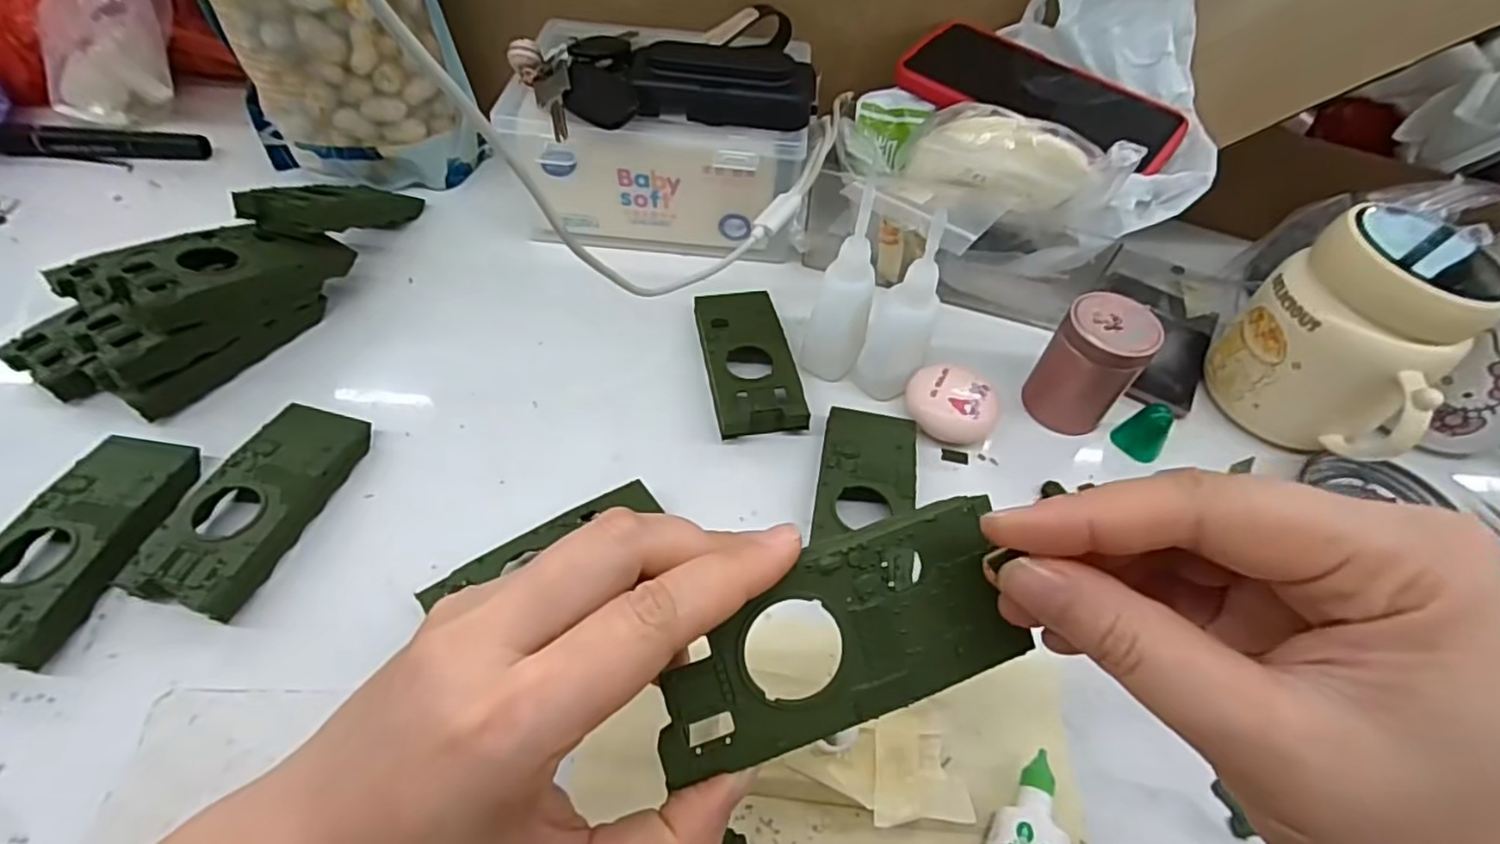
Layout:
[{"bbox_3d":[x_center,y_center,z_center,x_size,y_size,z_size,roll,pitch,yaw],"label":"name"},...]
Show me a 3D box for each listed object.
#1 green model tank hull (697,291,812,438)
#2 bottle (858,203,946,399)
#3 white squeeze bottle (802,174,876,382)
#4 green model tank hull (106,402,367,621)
[{"bbox_3d":[-0.001,-0.037,0.377,0.046,0.019,0.108,-7,53,-10],"label":"green model tank hull"},{"bbox_3d":[0.080,-0.057,0.342,0.031,0.100,0.030,22,54,12],"label":"bottle"},{"bbox_3d":[0.050,-0.067,0.346,0.029,0.107,0.023,22,54,12],"label":"white squeeze bottle"},{"bbox_3d":[-0.223,0.036,0.307,0.045,0.020,0.103,14,53,6],"label":"green model tank hull"}]

